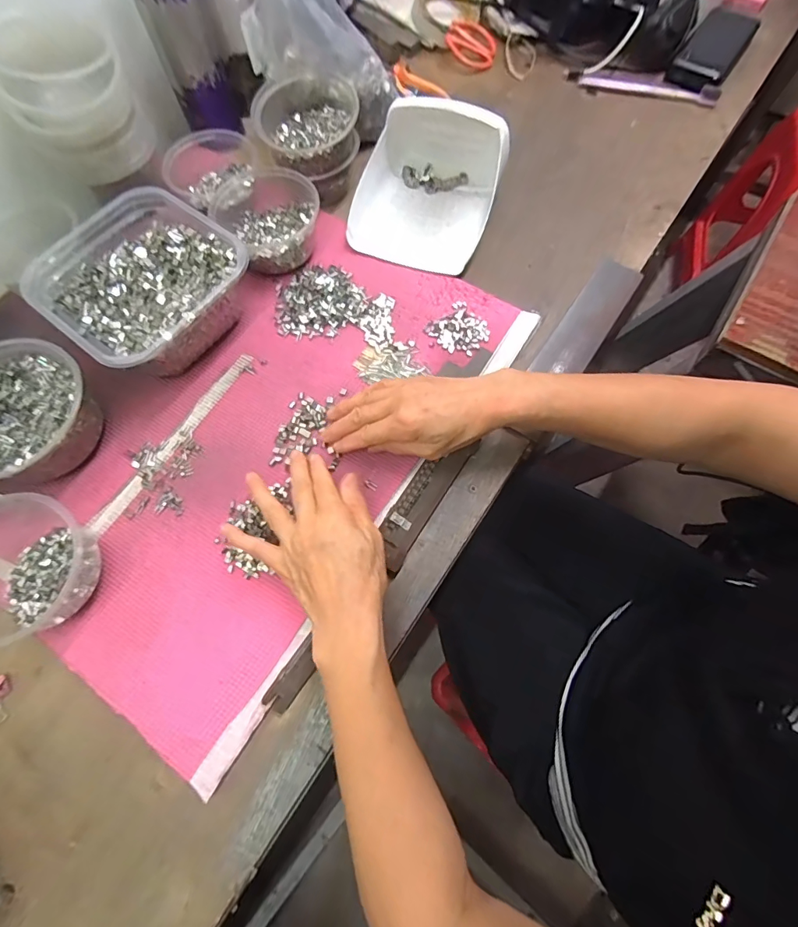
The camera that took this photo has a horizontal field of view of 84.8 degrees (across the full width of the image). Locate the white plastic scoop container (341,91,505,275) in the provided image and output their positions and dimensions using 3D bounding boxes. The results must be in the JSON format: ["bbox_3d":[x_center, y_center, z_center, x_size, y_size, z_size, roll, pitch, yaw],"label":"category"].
[{"bbox_3d":[0.031,-0.323,0.495,0.156,0.078,0.179,17,72,8],"label":"white plastic scoop container"}]

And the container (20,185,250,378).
[{"bbox_3d":[-0.258,-0.178,0.453,0.178,0.074,0.173,38,76,14],"label":"container"}]

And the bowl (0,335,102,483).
[{"bbox_3d":[-0.351,-0.043,0.411,0.122,0.057,0.132,-1,69,2],"label":"bowl"}]

